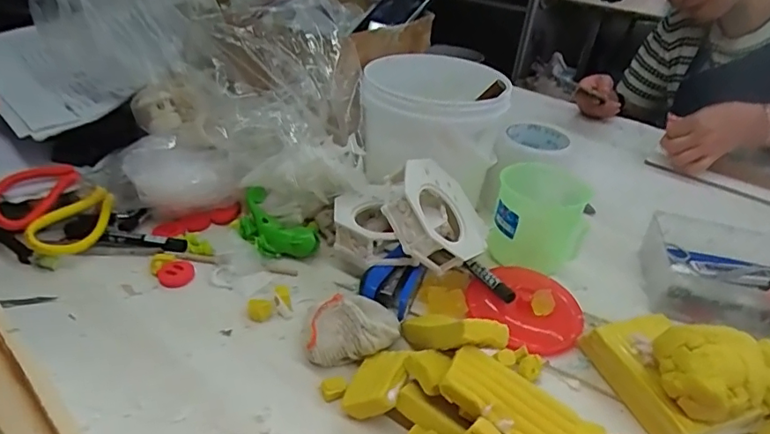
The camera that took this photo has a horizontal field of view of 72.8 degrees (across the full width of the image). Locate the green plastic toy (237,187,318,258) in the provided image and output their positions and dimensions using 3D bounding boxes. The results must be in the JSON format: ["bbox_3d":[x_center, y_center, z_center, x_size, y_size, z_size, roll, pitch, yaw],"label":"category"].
[{"bbox_3d":[-0.118,0.010,0.582,0.086,0.054,0.067,-1,33,-9],"label":"green plastic toy"}]

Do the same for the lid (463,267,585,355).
[{"bbox_3d":[0.145,0.087,0.526,0.106,0.024,0.107,4,33,-2],"label":"lid"}]

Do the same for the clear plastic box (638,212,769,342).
[{"bbox_3d":[0.395,0.067,0.570,0.208,0.053,0.150,11,33,10],"label":"clear plastic box"}]

